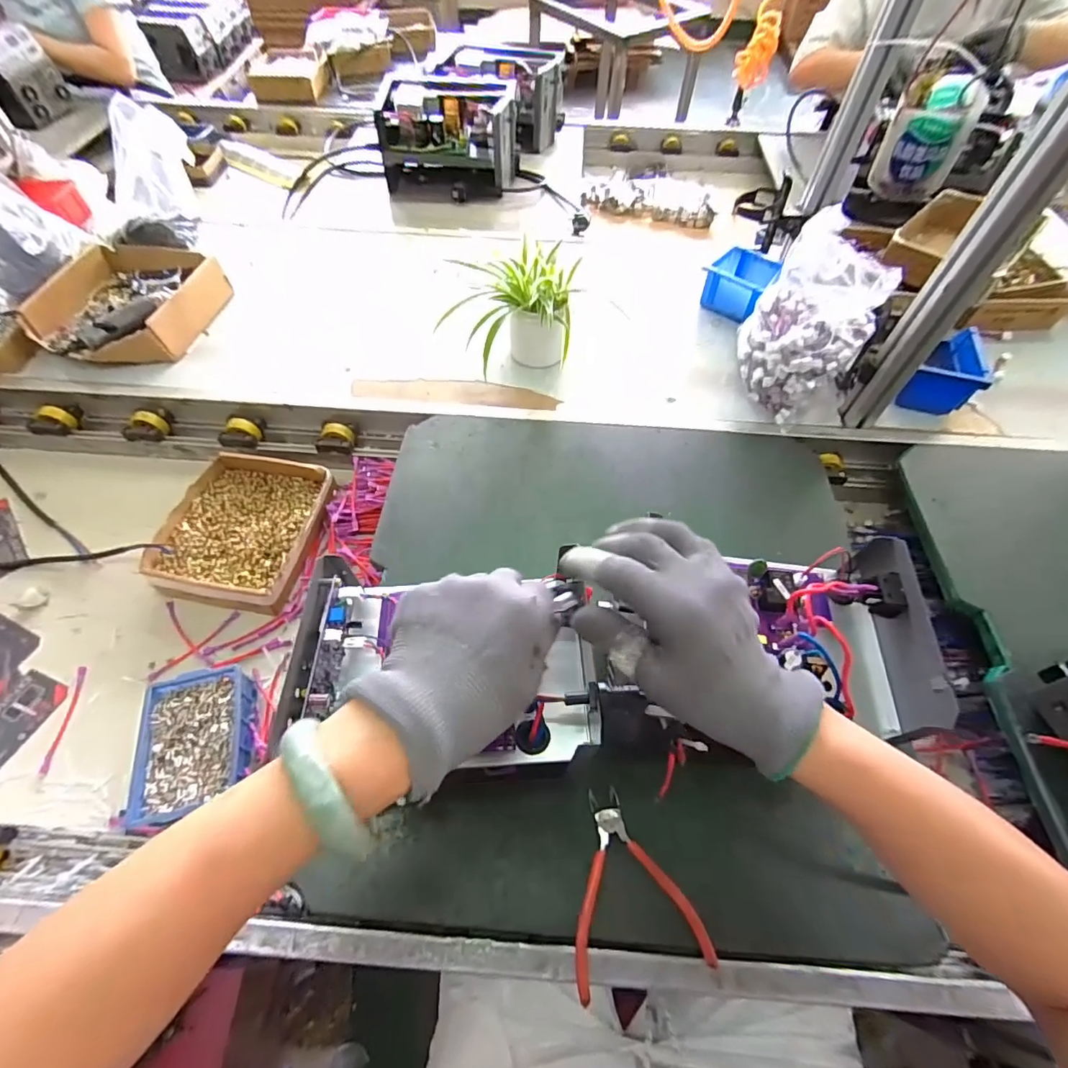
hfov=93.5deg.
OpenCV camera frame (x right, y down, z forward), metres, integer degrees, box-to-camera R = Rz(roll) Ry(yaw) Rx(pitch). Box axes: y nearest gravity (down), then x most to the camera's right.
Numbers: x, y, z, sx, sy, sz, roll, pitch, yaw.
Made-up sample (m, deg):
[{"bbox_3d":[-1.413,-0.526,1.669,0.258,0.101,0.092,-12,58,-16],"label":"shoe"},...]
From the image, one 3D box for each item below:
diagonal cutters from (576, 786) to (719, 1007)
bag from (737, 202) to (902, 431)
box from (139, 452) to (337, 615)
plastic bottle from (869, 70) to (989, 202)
[{"bbox_3d":[0.076,0.303,0.438,0.112,0.009,0.139,-12,58,-8],"label":"diagonal cutters"},{"bbox_3d":[0.386,-0.285,0.713,0.160,0.198,0.160,31,62,18],"label":"bag"},{"bbox_3d":[-0.403,-0.012,0.705,0.208,0.039,0.225,5,57,3],"label":"box"},{"bbox_3d":[0.347,-0.348,0.446,0.066,0.074,0.060,26,61,15],"label":"plastic bottle"}]

